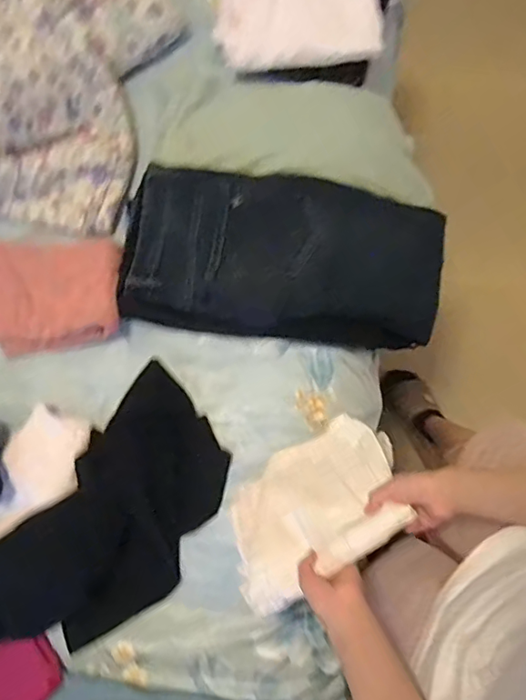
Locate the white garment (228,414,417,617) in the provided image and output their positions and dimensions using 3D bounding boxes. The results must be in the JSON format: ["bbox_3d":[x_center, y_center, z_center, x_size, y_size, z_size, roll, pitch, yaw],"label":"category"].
[{"bbox_3d":[0.064,0.213,0.731,0.259,0.227,0.069,-34,115,17],"label":"white garment"}]

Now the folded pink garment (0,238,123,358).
[{"bbox_3d":[-0.359,-0.087,0.870,0.255,0.034,0.179,1,91,15],"label":"folded pink garment"}]

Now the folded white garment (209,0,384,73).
[{"bbox_3d":[0.055,-0.576,0.894,0.274,0.081,0.165,1,78,1],"label":"folded white garment"}]

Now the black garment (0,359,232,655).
[{"bbox_3d":[-0.228,0.262,0.815,0.239,0.038,0.430,38,82,8],"label":"black garment"}]

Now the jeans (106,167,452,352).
[{"bbox_3d":[0.037,-0.145,0.857,0.506,0.096,0.238,7,79,3],"label":"jeans"}]

